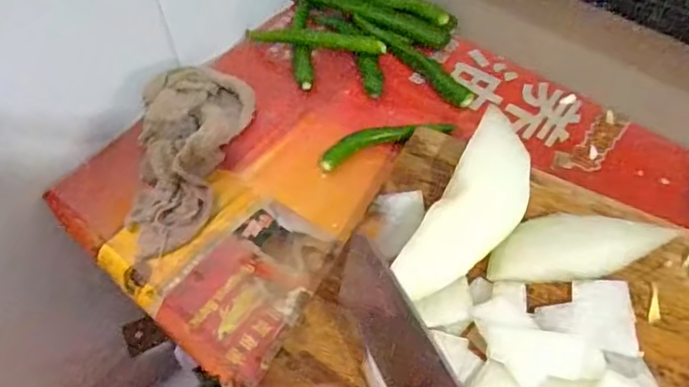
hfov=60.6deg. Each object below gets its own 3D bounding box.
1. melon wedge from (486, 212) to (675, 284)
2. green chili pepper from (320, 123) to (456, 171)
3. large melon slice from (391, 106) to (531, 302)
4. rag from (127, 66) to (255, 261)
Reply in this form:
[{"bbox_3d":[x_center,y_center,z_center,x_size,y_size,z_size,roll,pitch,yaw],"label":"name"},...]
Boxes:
[{"bbox_3d":[0.169,0.038,0.428,0.118,0.020,0.043,-11,54,13],"label":"melon wedge"},{"bbox_3d":[0.036,-0.049,0.527,0.122,0.011,0.031,-13,55,-7],"label":"green chili pepper"},{"bbox_3d":[0.096,0.016,0.435,0.057,0.042,0.157,26,60,19],"label":"large melon slice"},{"bbox_3d":[-0.140,-0.032,0.514,0.078,0.051,0.174,9,70,8],"label":"rag"}]

